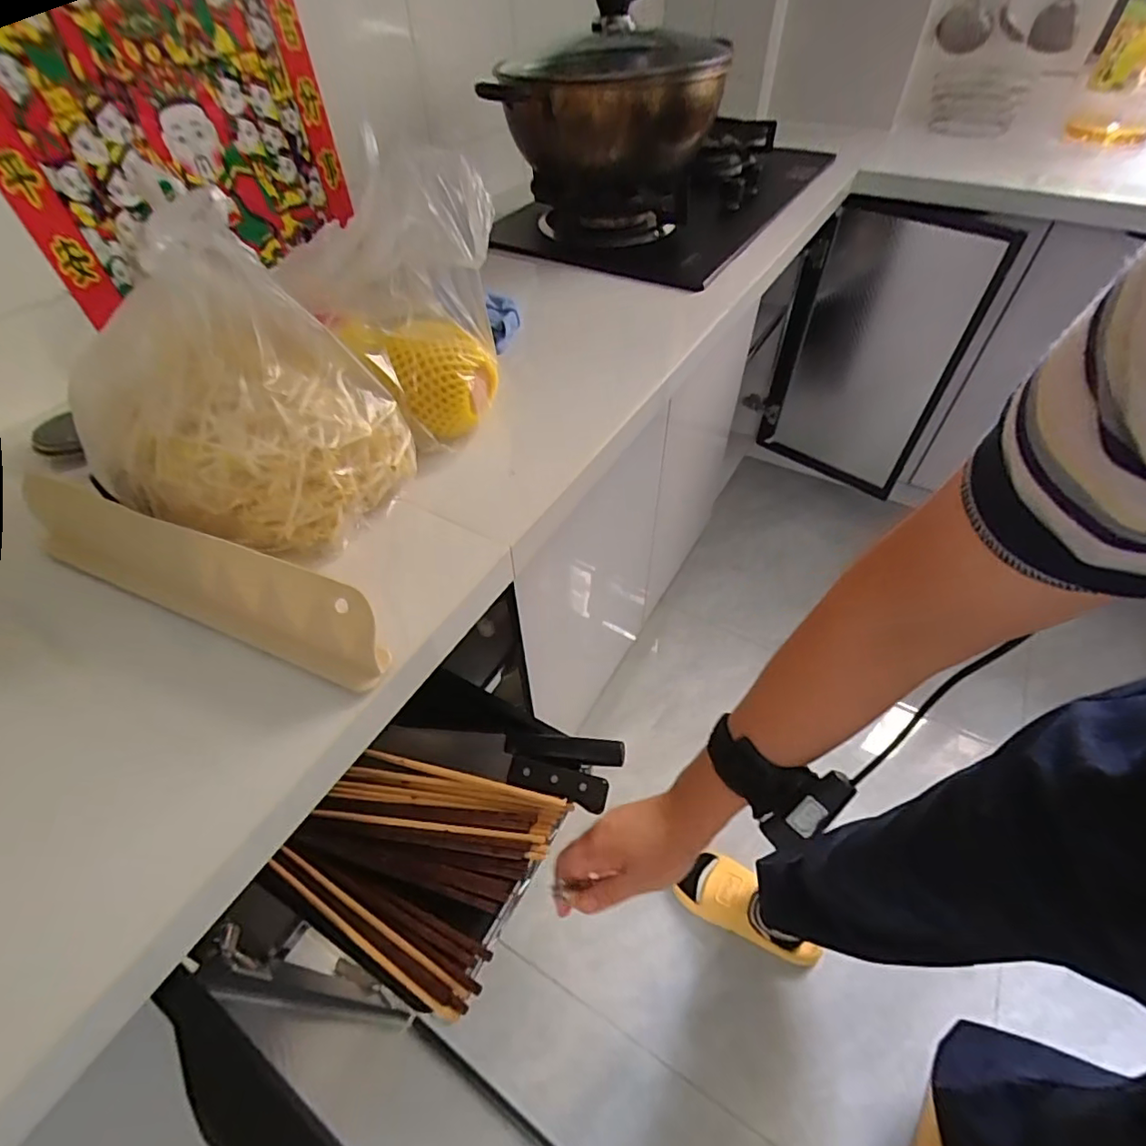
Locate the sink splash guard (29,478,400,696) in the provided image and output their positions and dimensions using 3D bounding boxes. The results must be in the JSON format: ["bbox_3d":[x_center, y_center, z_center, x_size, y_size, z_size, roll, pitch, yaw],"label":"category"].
[{"bbox_3d":[-0.281,-0.002,0.412,0.332,0.072,0.013,17,21,16],"label":"sink splash guard"}]

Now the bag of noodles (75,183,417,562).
[{"bbox_3d":[-0.237,-0.121,0.406,0.148,0.198,0.167,18,52,17],"label":"bag of noodles"}]

